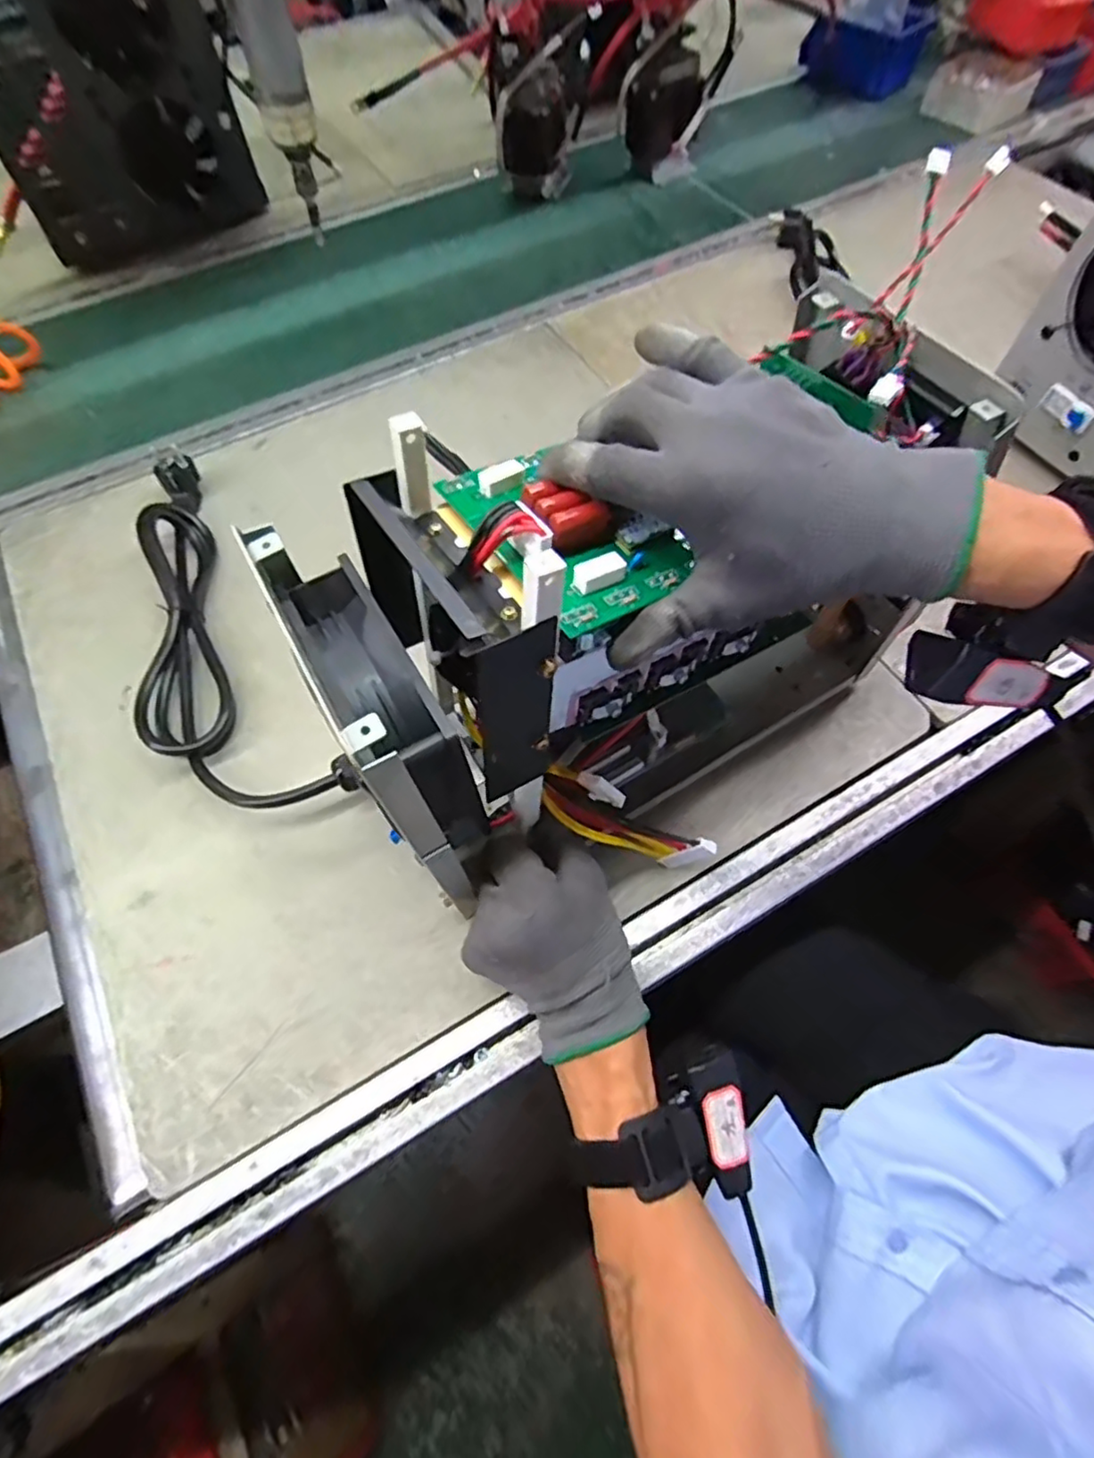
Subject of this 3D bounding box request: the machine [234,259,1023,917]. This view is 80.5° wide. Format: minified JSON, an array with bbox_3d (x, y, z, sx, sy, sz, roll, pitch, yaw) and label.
[{"bbox_3d":[0.064,-0.054,0.373,0.349,0.243,0.170,-24,65,-11],"label":"machine"}]

